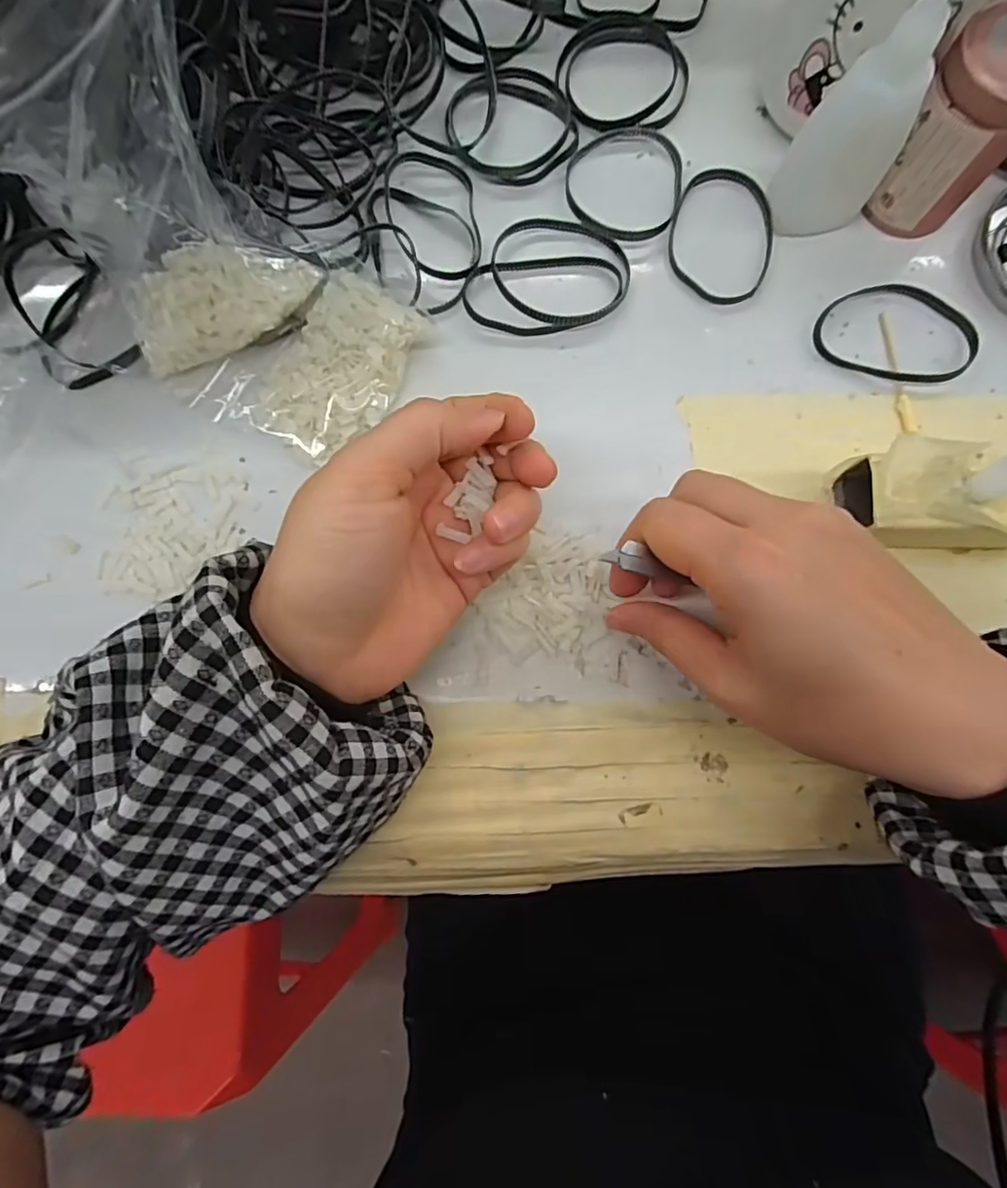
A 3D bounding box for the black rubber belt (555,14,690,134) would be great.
[{"bbox_3d":[0.060,-0.258,0.276,0.064,0.005,0.065,6,82,2],"label":"black rubber belt"}]

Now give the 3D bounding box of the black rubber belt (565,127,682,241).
[{"bbox_3d":[0.058,-0.196,0.268,0.056,0.006,0.060,-2,82,1],"label":"black rubber belt"}]

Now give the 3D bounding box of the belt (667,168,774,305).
[{"bbox_3d":[0.103,-0.169,0.264,0.048,0.004,0.067,6,82,2],"label":"belt"}]

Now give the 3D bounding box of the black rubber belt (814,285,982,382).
[{"bbox_3d":[0.181,-0.120,0.256,0.072,0.006,0.047,18,83,3],"label":"black rubber belt"}]

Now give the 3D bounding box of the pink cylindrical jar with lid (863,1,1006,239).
[{"bbox_3d":[0.190,-0.194,0.236,0.044,0.065,0.038,32,84,5],"label":"pink cylindrical jar with lid"}]

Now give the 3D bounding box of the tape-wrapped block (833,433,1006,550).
[{"bbox_3d":[0.178,-0.036,0.225,0.084,0.040,0.043,1,82,1],"label":"tape-wrapped block"}]

